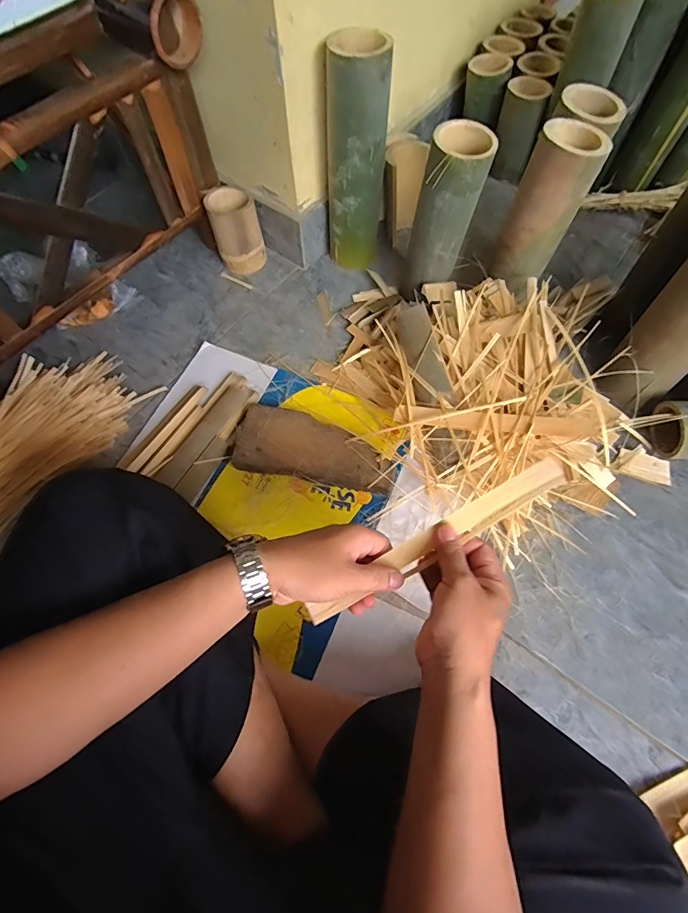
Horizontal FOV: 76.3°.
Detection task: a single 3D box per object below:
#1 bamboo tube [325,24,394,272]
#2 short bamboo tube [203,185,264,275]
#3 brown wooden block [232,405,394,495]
[{"bbox_3d":[0.019,-0.481,0.726,0.098,0.319,0.091,1,63,1],"label":"bamboo tube"},{"bbox_3d":[-0.198,-0.416,0.816,0.086,0.124,0.078,-13,64,-6],"label":"short bamboo tube"},{"bbox_3d":[-0.044,-0.011,0.658,0.241,0.035,0.108,11,64,6],"label":"brown wooden block"}]

